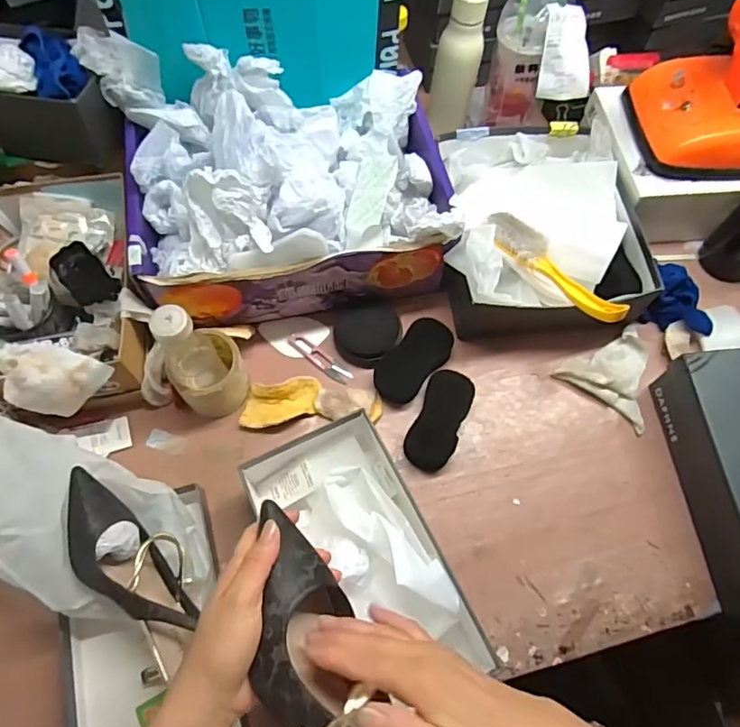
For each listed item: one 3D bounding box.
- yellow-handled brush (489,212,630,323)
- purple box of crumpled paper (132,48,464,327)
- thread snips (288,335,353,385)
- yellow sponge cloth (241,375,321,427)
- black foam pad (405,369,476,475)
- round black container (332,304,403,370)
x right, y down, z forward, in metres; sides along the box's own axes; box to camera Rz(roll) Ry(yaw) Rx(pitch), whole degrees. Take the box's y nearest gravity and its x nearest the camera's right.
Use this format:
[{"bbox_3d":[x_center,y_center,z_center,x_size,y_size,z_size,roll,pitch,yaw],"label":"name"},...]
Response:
[{"bbox_3d":[0.234,-0.124,0.689,0.045,0.060,0.221,-35,71,-16],"label":"yellow-handled brush"},{"bbox_3d":[-0.105,-0.222,0.700,0.399,0.184,0.278,-4,65,-4],"label":"purple box of crumpled paper"},{"bbox_3d":[-0.071,-0.006,0.736,0.107,0.009,0.023,37,69,14],"label":"thread snips"},{"bbox_3d":[-0.116,0.052,0.695,0.102,0.028,0.060,-7,65,-5],"label":"yellow sponge cloth"},{"bbox_3d":[0.090,0.073,0.686,0.061,0.032,0.127,23,66,9],"label":"black foam pad"},{"bbox_3d":[-0.003,-0.037,0.719,0.090,0.031,0.081,0,65,-2],"label":"round black container"}]

